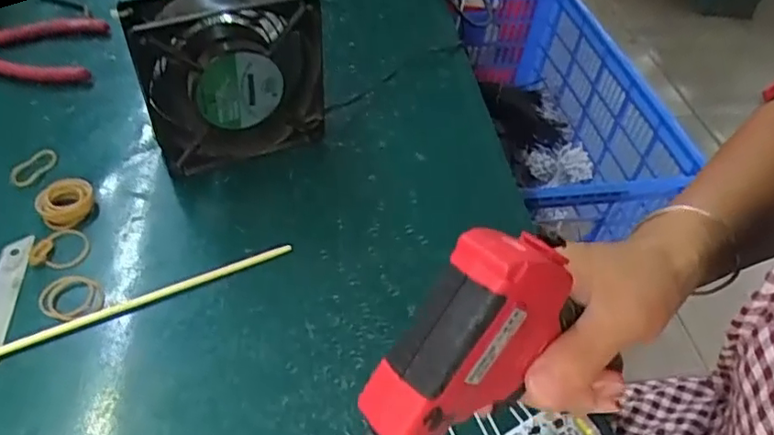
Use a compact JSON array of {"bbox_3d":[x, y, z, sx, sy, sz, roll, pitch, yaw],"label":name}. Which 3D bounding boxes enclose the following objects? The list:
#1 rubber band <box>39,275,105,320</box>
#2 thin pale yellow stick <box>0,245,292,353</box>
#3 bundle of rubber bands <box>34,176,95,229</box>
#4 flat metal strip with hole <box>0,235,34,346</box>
[{"bbox_3d":[-0.191,0.047,0.363,0.036,0.004,0.031,10,47,4],"label":"rubber band"},{"bbox_3d":[-0.148,0.050,0.360,0.190,0.006,0.008,-19,52,-21],"label":"thin pale yellow stick"},{"bbox_3d":[-0.219,-0.013,0.409,0.034,0.014,0.036,2,47,-3],"label":"bundle of rubber bands"},{"bbox_3d":[-0.230,0.051,0.356,0.018,0.004,0.100,-4,48,-9],"label":"flat metal strip with hole"}]

